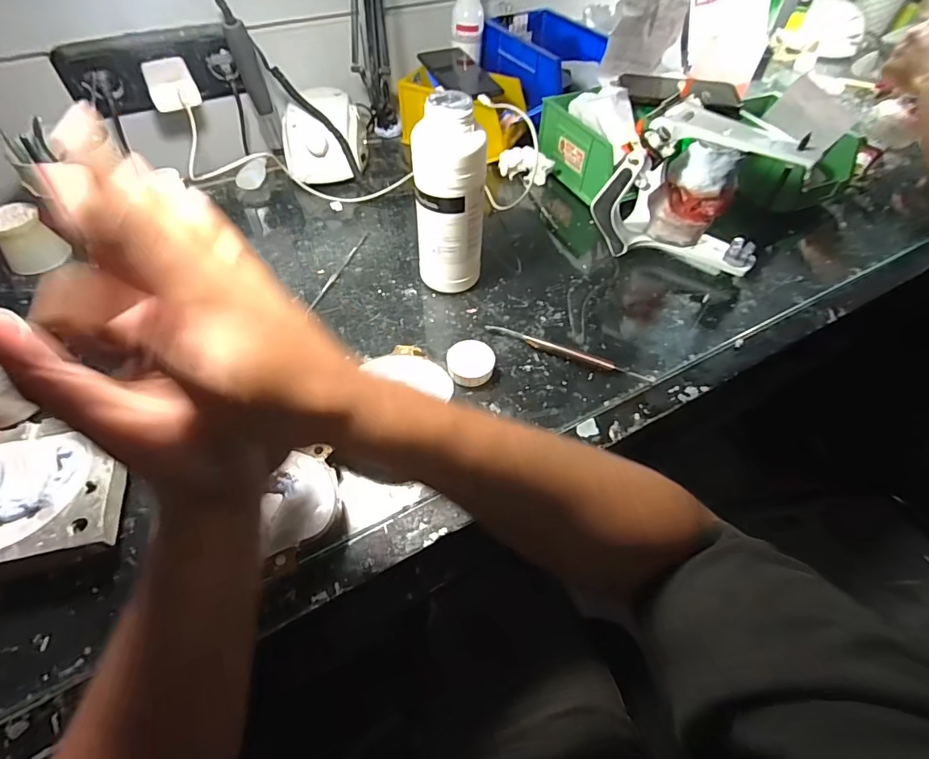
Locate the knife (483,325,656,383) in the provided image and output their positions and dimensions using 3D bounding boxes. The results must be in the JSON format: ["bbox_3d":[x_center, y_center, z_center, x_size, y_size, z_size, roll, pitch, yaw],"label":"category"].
[{"bbox_3d":[0.103,-0.028,0.469,0.172,0.014,0.013,21,55,14],"label":"knife"}]

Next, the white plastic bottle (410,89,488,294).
[{"bbox_3d":[-0.014,-0.170,0.464,0.061,0.191,0.055,-26,58,-20],"label":"white plastic bottle"}]

